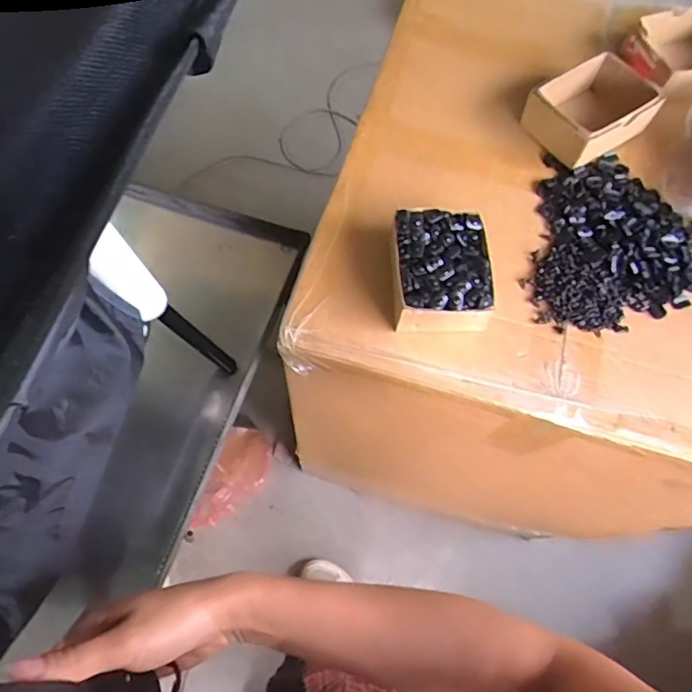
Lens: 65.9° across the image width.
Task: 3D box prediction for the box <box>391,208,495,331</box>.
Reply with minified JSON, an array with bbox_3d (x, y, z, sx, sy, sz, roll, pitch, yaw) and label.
[{"bbox_3d":[0.098,-0.076,0.574,0.102,0.058,0.134,1,67,-2],"label":"box"}]

